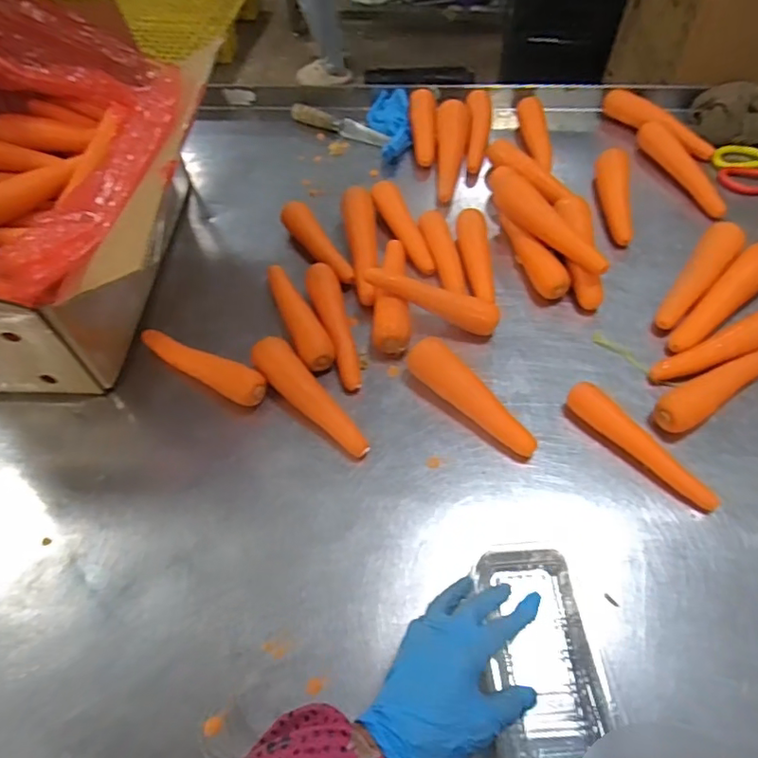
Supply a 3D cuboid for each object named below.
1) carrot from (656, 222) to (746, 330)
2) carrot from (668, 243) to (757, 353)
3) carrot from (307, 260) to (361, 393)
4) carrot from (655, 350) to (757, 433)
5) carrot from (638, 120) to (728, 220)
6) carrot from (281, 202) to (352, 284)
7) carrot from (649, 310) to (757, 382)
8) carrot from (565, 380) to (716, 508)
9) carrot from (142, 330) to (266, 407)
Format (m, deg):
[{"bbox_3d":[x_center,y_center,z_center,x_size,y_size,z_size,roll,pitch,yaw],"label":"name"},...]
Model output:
[{"bbox_3d":[0.410,-0.130,0.704,0.050,0.043,0.181,32,65,22],"label":"carrot"},{"bbox_3d":[0.435,-0.101,0.688,0.191,0.041,0.048,-40,63,-19],"label":"carrot"},{"bbox_3d":[-0.057,-0.068,0.697,0.044,0.039,0.182,-13,58,-5],"label":"carrot"},{"bbox_3d":[0.389,0.006,0.633,0.182,0.032,0.038,-29,60,-14],"label":"carrot"},{"bbox_3d":[0.459,-0.316,0.825,0.039,0.035,0.196,-19,58,-8],"label":"carrot"},{"bbox_3d":[-0.090,-0.190,0.772,0.039,0.034,0.155,-27,60,-13],"label":"carrot"},{"bbox_3d":[0.422,-0.043,0.655,0.196,0.035,0.045,-19,58,-8],"label":"carrot"},{"bbox_3d":[0.280,0.074,0.599,0.033,0.030,0.179,-33,61,-16],"label":"carrot"},{"bbox_3d":[-0.218,-0.015,0.678,0.181,0.039,0.042,26,63,19],"label":"carrot"}]

